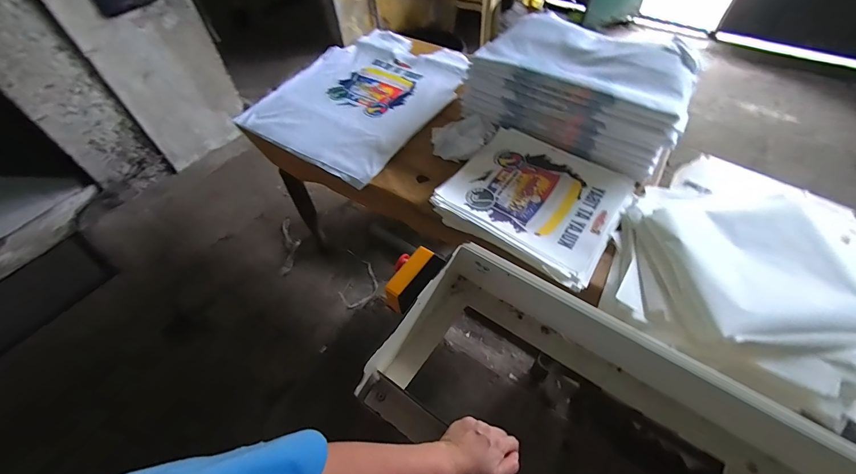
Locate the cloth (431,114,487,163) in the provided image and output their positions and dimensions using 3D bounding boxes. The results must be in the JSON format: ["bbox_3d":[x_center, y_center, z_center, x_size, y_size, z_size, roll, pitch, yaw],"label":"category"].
[{"bbox_3d":[0.091,-0.281,1.082,0.163,0.052,0.132,-1,53,3],"label":"cloth"}]

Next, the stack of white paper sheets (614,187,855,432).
[{"bbox_3d":[0.654,0.066,0.789,0.465,0.075,0.481,25,59,20],"label":"stack of white paper sheets"}]

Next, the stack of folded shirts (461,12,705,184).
[{"bbox_3d":[0.412,-0.414,1.068,0.547,0.189,0.296,26,59,21],"label":"stack of folded shirts"}]

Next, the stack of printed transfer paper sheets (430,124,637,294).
[{"bbox_3d":[0.264,-0.105,0.948,0.415,0.041,0.377,30,61,23],"label":"stack of printed transfer paper sheets"}]

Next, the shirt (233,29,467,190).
[{"bbox_3d":[-0.207,-0.492,1.292,0.541,0.045,0.711,26,59,21],"label":"shirt"}]

